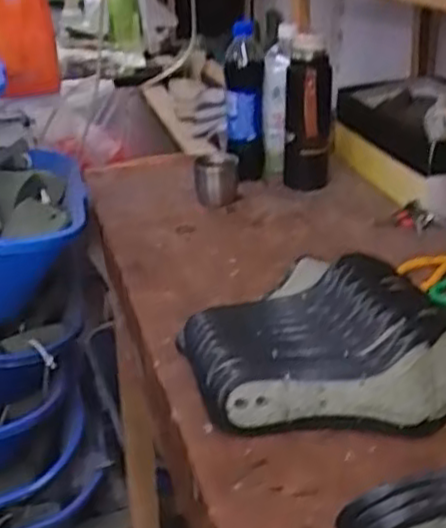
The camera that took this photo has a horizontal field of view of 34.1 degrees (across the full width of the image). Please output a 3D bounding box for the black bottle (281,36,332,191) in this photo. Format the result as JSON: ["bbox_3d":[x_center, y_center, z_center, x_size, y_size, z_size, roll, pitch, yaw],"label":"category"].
[{"bbox_3d":[0.121,-0.207,1.034,0.066,0.214,0.054,1,27,6],"label":"black bottle"}]

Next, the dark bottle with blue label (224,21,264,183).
[{"bbox_3d":[0.032,-0.229,1.062,0.052,0.231,0.055,0,27,5],"label":"dark bottle with blue label"}]

